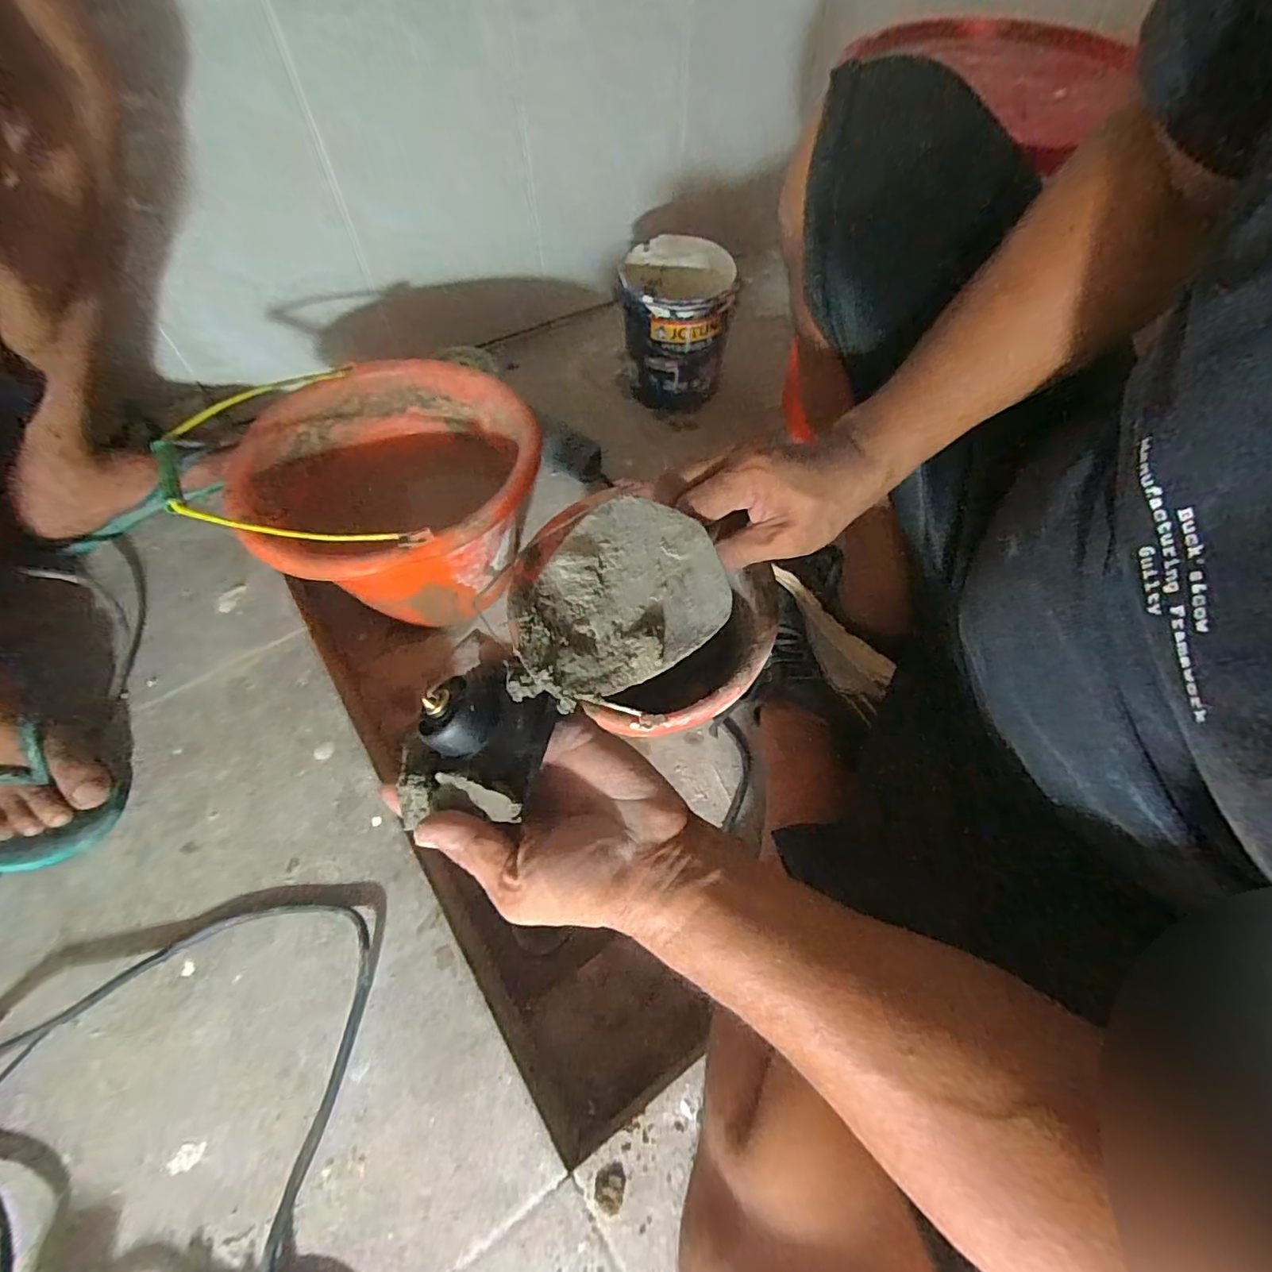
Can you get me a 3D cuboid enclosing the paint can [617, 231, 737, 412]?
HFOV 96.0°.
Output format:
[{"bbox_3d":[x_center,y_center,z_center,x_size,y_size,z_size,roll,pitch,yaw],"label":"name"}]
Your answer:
[{"bbox_3d":[0.056,-0.448,0.843,0.155,0.180,0.164,-3,58,-2],"label":"paint can"}]

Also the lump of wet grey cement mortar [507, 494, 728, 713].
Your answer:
[{"bbox_3d":[-0.008,-0.016,0.318,0.095,0.030,0.140,40,57,-1],"label":"lump of wet grey cement mortar"}]

